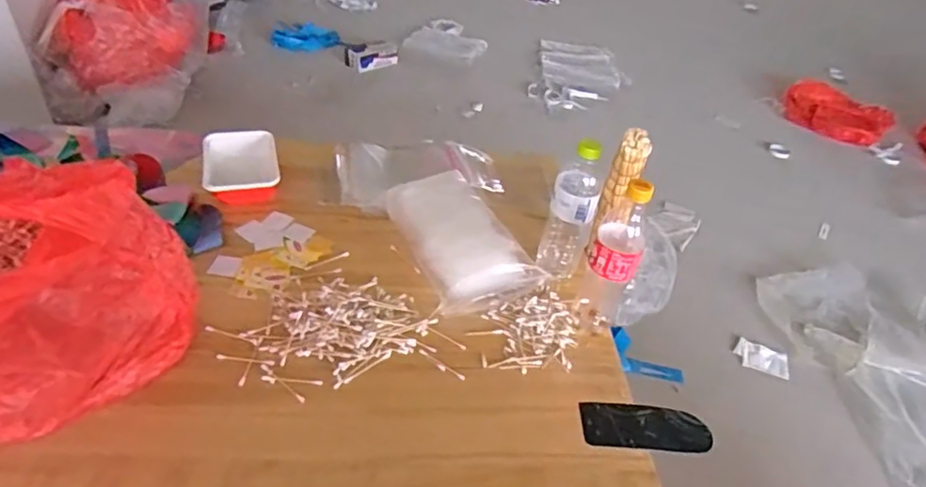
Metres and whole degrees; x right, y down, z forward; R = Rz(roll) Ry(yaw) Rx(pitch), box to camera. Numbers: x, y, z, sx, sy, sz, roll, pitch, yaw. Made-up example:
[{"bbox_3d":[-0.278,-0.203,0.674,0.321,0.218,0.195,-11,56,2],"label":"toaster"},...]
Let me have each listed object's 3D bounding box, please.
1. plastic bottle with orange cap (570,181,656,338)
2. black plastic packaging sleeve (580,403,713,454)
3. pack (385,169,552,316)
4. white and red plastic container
[{"bbox_3d":[0.196,0.026,0.773,0.063,0.240,0.062,21,43,14],"label":"plastic bottle with orange cap"},{"bbox_3d":[0.229,0.229,0.735,0.163,0.010,0.064,5,39,-4],"label":"black plastic packaging sleeve"},{"bbox_3d":[-0.003,-0.017,0.919,0.171,0.062,0.258,-21,49,-20],"label":"pack"},{"bbox_3d":[-0.377,-0.135,1.004,0.117,0.045,0.161,-6,42,-16],"label":"white and red plastic container"}]

